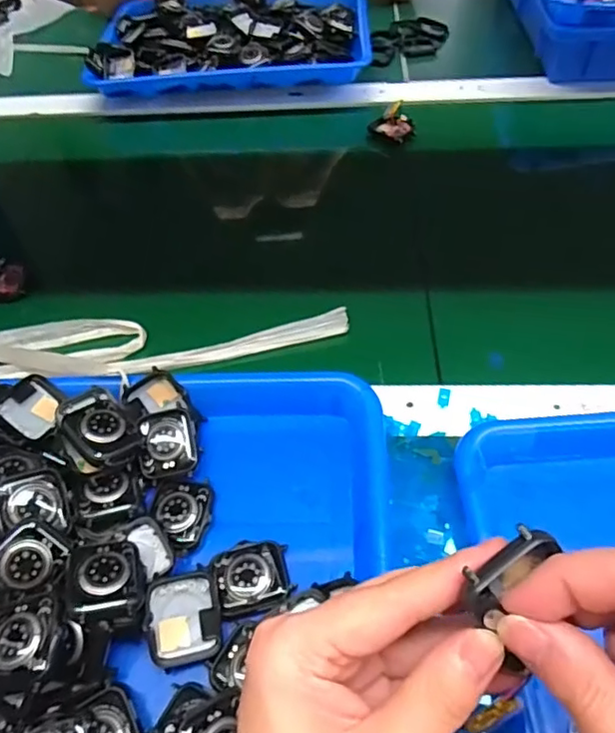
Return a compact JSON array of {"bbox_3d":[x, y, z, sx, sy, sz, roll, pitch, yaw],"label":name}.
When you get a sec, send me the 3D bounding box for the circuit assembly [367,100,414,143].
[{"bbox_3d":[0.089,-0.260,0.604,0.043,0.027,0.030,27,60,24],"label":"circuit assembly"}]

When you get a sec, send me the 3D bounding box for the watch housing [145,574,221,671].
[{"bbox_3d":[-0.066,0.134,0.305,0.036,0.007,0.043,-3,76,-15],"label":"watch housing"}]

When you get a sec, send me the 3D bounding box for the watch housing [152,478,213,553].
[{"bbox_3d":[-0.077,0.088,0.343,0.034,0.013,0.041,-2,53,4],"label":"watch housing"}]

